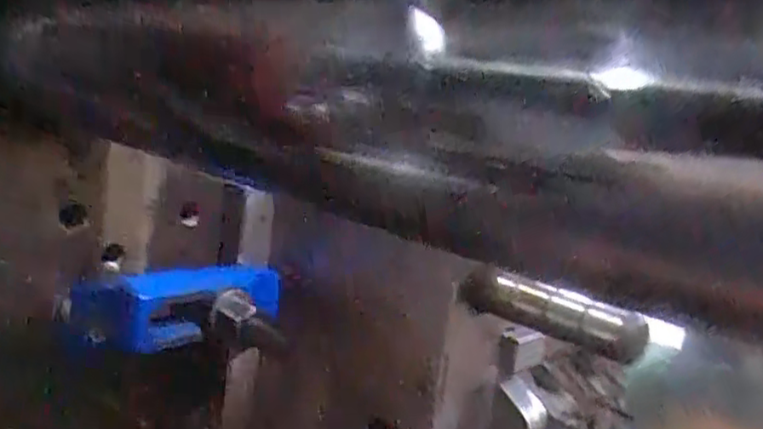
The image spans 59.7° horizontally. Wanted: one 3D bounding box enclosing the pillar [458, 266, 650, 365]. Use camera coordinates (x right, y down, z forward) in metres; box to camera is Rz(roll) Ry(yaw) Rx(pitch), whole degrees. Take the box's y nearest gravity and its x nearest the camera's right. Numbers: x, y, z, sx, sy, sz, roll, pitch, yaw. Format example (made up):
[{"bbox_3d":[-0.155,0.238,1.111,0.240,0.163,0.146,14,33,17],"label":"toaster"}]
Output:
[{"bbox_3d":[0.087,0.049,0.339,0.093,0.029,0.020,13,11,30],"label":"pillar"}]

